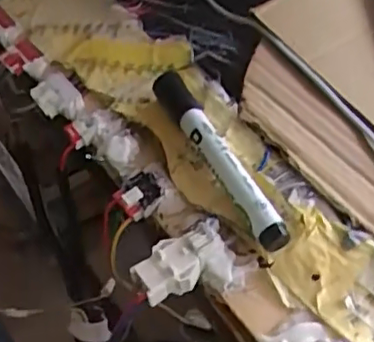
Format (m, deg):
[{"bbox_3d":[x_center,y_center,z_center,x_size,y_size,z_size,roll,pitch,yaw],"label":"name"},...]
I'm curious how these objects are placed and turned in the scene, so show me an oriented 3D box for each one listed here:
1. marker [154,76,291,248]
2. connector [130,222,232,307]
[{"bbox_3d":[0.015,-0.011,0.350,0.016,0.015,0.138,-23,56,-15],"label":"marker"},{"bbox_3d":[-0.004,0.047,0.312,0.046,0.018,0.029,-18,55,-11],"label":"connector"}]

